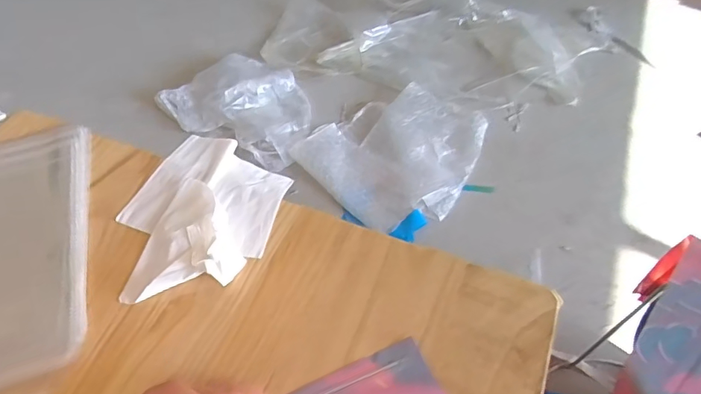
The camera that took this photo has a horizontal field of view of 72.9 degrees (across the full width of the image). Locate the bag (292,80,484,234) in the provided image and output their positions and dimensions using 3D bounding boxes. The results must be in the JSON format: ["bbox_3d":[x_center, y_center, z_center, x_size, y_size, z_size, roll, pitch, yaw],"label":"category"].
[{"bbox_3d":[0.139,-0.124,1.268,0.442,0.108,0.397,-35,60,-21],"label":"bag"}]

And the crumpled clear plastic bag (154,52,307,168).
[{"bbox_3d":[-0.295,-0.281,1.388,0.435,0.073,0.323,24,58,19],"label":"crumpled clear plastic bag"}]

